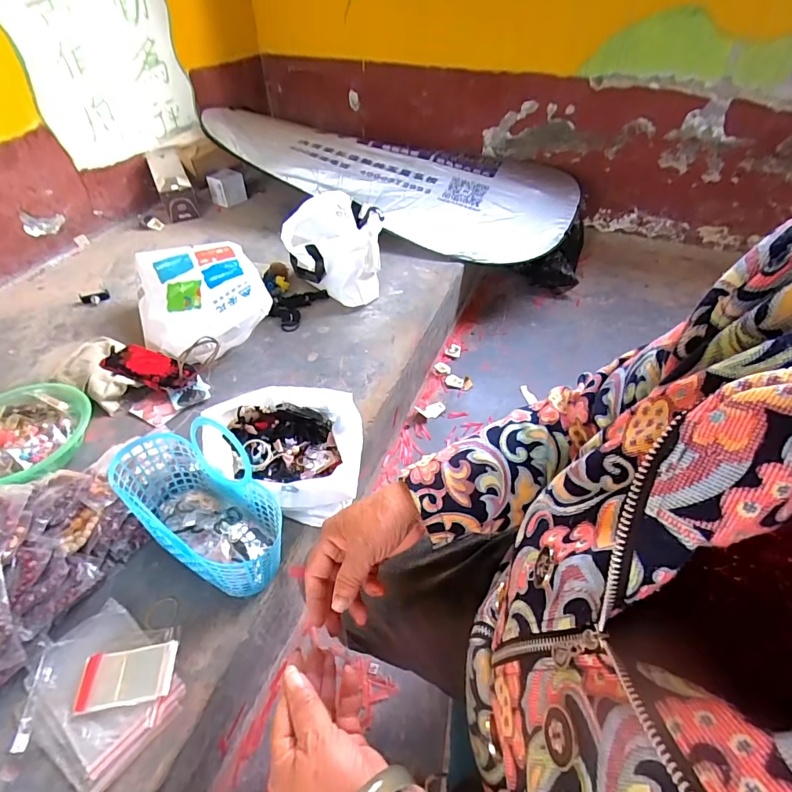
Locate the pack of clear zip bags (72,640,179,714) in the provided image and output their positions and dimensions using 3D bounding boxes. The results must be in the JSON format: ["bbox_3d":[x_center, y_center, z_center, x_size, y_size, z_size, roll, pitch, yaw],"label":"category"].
[{"bbox_3d":[-0.356,0.369,0.579,0.114,0.010,0.067,-7,47,-6],"label":"pack of clear zip bags"}]

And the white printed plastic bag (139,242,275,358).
[{"bbox_3d":[-0.476,-0.228,1.068,0.286,0.140,0.335,-23,50,-19],"label":"white printed plastic bag"}]

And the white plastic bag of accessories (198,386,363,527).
[{"bbox_3d":[-0.186,0.103,0.762,0.252,0.143,0.214,0,46,1],"label":"white plastic bag of accessories"}]

